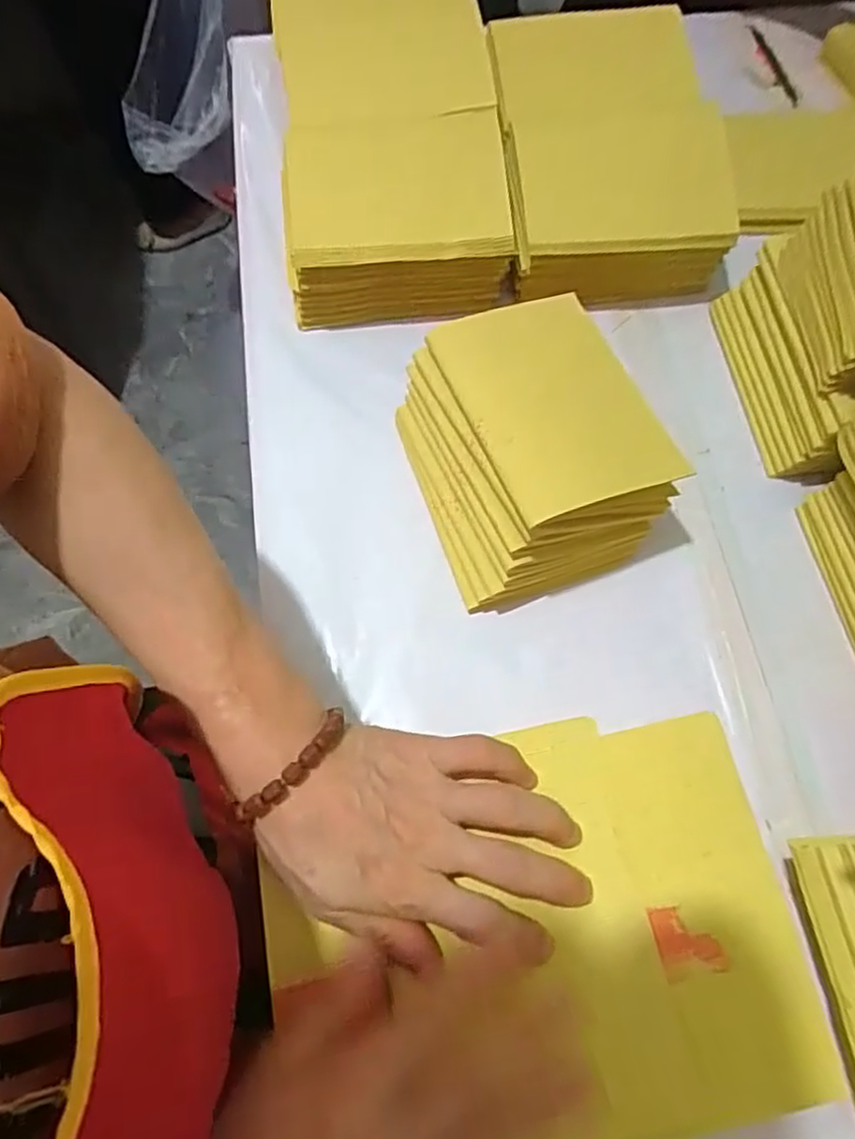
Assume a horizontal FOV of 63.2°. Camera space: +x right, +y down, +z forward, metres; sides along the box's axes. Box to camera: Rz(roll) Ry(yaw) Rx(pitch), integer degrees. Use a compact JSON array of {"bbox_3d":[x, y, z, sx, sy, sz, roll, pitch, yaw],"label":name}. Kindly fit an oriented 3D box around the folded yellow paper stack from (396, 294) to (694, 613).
[{"bbox_3d":[0.067,-0.082,0.469,0.134,0.100,0.170,-17,69,-9],"label":"folded yellow paper stack"}]

